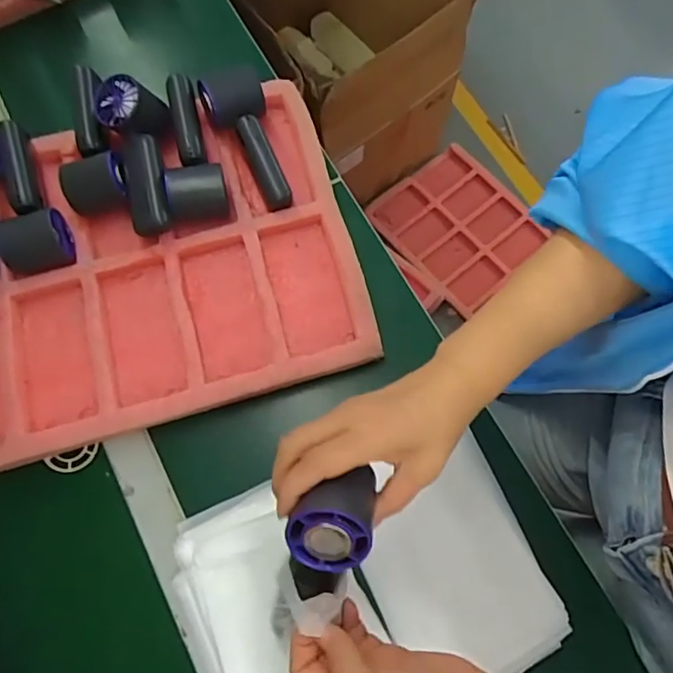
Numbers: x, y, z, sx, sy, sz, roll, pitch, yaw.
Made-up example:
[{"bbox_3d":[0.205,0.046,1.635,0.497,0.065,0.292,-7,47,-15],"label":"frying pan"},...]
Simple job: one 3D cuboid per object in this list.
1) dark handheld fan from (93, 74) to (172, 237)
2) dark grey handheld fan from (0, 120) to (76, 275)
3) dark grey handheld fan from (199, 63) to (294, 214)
[{"bbox_3d":[-0.197,-0.180,0.549,0.060,0.043,0.154,-11,88,-4],"label":"dark handheld fan"},{"bbox_3d":[-0.316,-0.134,0.552,0.065,0.044,0.157,-22,74,-7],"label":"dark grey handheld fan"},{"bbox_3d":[-0.096,-0.201,0.550,0.067,0.063,0.145,-15,73,-5],"label":"dark grey handheld fan"}]

